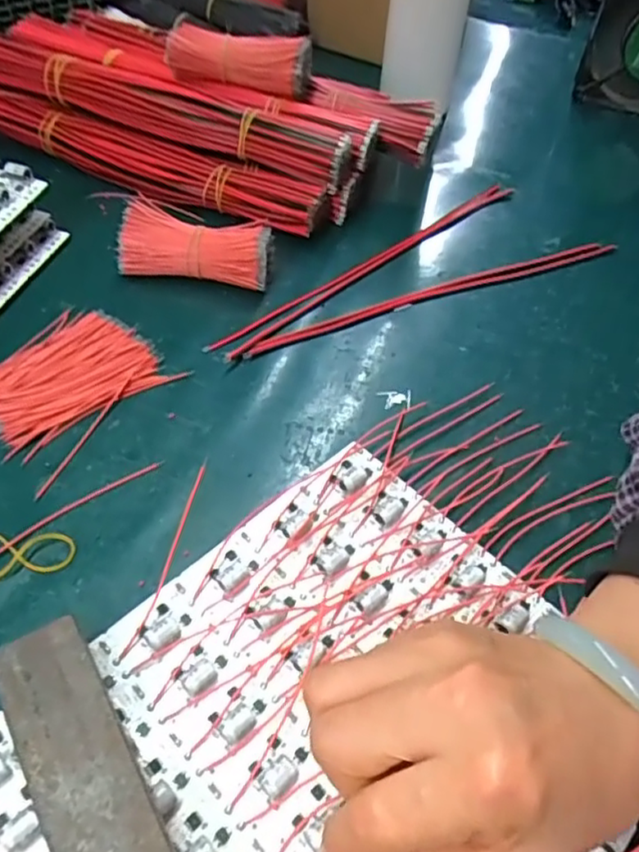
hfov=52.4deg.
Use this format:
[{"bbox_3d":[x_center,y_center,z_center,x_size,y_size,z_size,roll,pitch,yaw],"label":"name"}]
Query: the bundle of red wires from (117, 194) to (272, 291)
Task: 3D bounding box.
[{"bbox_3d":[-0.083,-0.119,0.436,0.099,0.035,0.039,8,52,2],"label":"bundle of red wires"}]

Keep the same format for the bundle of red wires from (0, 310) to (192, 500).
[{"bbox_3d":[-0.145,-0.027,0.371,0.089,0.009,0.100,31,56,19],"label":"bundle of red wires"}]

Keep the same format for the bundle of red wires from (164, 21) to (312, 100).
[{"bbox_3d":[-0.059,-0.265,0.473,0.101,0.037,0.026,10,52,3],"label":"bundle of red wires"}]

